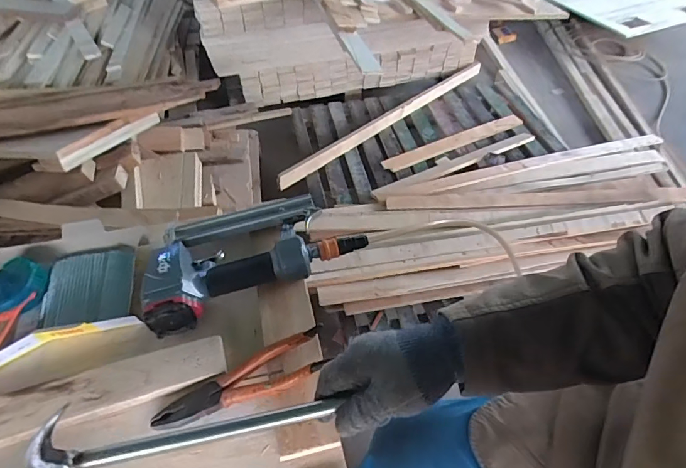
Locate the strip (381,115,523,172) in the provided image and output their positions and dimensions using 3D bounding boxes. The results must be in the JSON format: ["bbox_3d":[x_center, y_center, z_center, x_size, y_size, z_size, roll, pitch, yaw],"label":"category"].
[{"bbox_3d":[0.416,-0.336,1.518,0.609,0.014,0.064,-23,53,-19],"label":"strip"}]

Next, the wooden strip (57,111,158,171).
[{"bbox_3d":[-0.535,-0.227,0.970,0.020,0.051,0.272,18,39,15],"label":"wooden strip"}]

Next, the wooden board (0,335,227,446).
[{"bbox_3d":[-0.305,0.178,0.436,0.355,0.016,0.056,-13,50,-11],"label":"wooden board"}]

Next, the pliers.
[{"bbox_3d":[-0.106,0.155,0.441,0.184,0.022,0.054,-17,51,-14],"label":"pliers"}]

